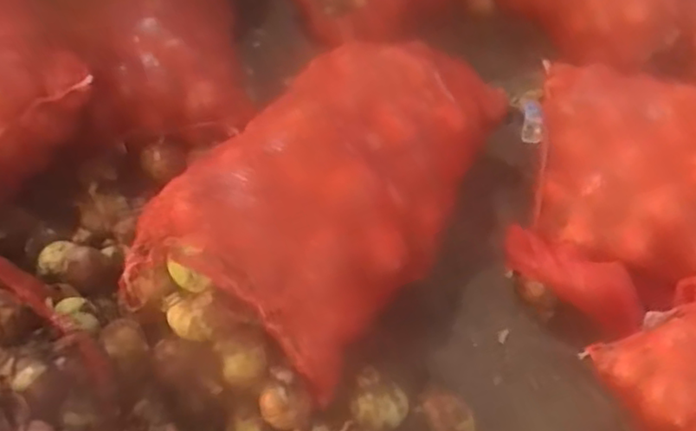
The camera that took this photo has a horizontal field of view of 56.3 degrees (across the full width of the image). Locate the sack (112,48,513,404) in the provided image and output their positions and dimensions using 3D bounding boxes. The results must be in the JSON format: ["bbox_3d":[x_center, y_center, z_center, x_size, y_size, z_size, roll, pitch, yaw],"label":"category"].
[{"bbox_3d":[-0.004,-0.095,1.108,0.362,0.207,0.736,21,48,15],"label":"sack"}]

